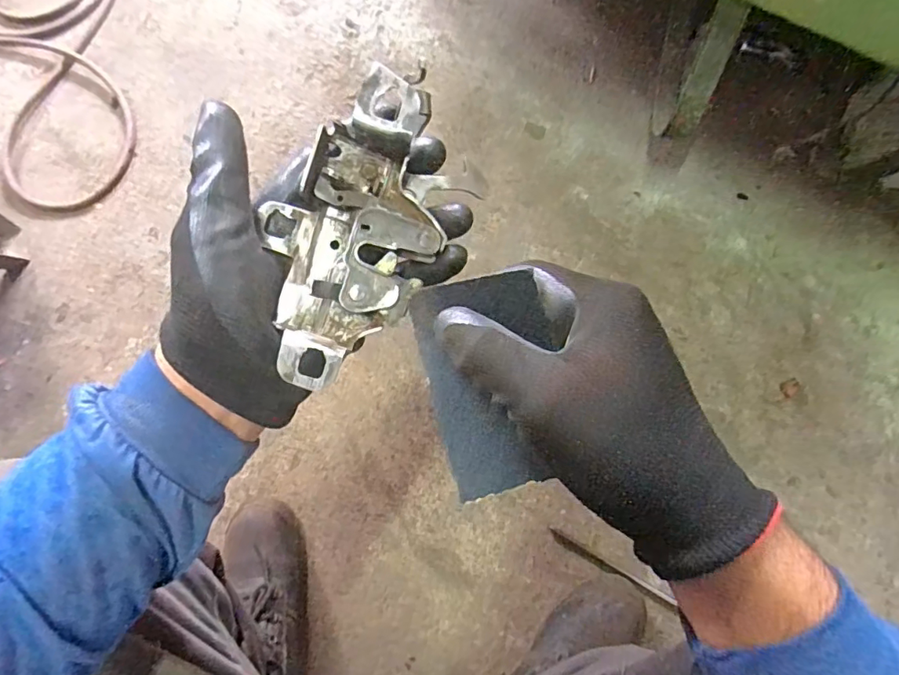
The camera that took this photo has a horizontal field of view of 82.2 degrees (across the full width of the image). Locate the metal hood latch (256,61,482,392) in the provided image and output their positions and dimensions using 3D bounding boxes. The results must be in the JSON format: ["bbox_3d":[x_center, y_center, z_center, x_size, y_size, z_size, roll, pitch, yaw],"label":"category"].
[{"bbox_3d":[-0.050,-0.053,0.260,0.079,0.042,0.150,18,92,7],"label":"metal hood latch"}]

